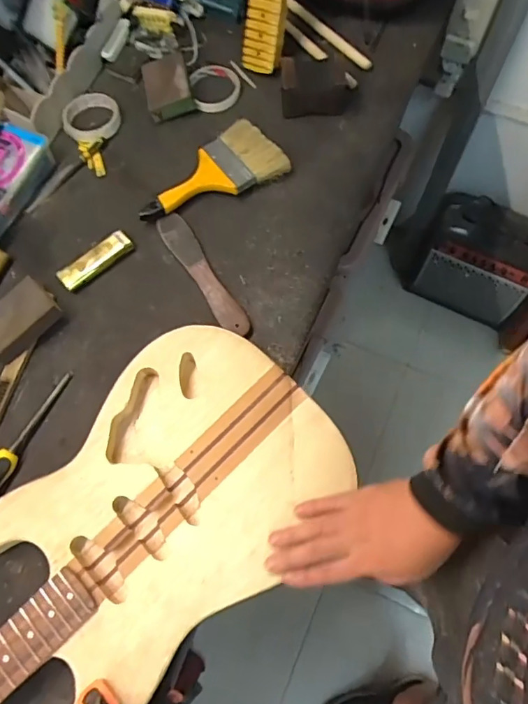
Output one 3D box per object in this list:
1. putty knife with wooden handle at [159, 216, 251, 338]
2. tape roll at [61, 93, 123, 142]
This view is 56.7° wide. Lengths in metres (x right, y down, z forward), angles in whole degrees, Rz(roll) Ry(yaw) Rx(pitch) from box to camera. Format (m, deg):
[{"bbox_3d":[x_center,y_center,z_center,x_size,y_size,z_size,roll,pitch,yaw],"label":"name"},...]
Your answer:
[{"bbox_3d":[-0.085,-0.109,0.679,0.040,0.008,0.211,-30,71,-9],"label":"putty knife with wooden handle"},{"bbox_3d":[-0.269,-0.371,0.766,0.083,0.017,0.089,-1,69,2],"label":"tape roll"}]

